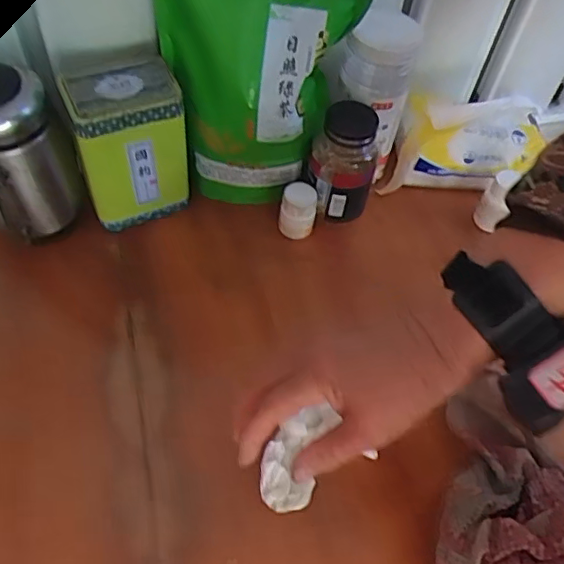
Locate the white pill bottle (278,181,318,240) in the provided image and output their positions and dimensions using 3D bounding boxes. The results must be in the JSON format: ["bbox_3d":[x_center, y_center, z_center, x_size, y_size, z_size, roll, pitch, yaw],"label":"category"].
[{"bbox_3d":[0.015,-0.069,0.559,0.033,0.050,0.031,8,55,2],"label":"white pill bottle"}]

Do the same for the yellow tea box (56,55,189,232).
[{"bbox_3d":[-0.135,-0.119,0.521,0.090,0.136,0.070,-20,59,-17],"label":"yellow tea box"}]

